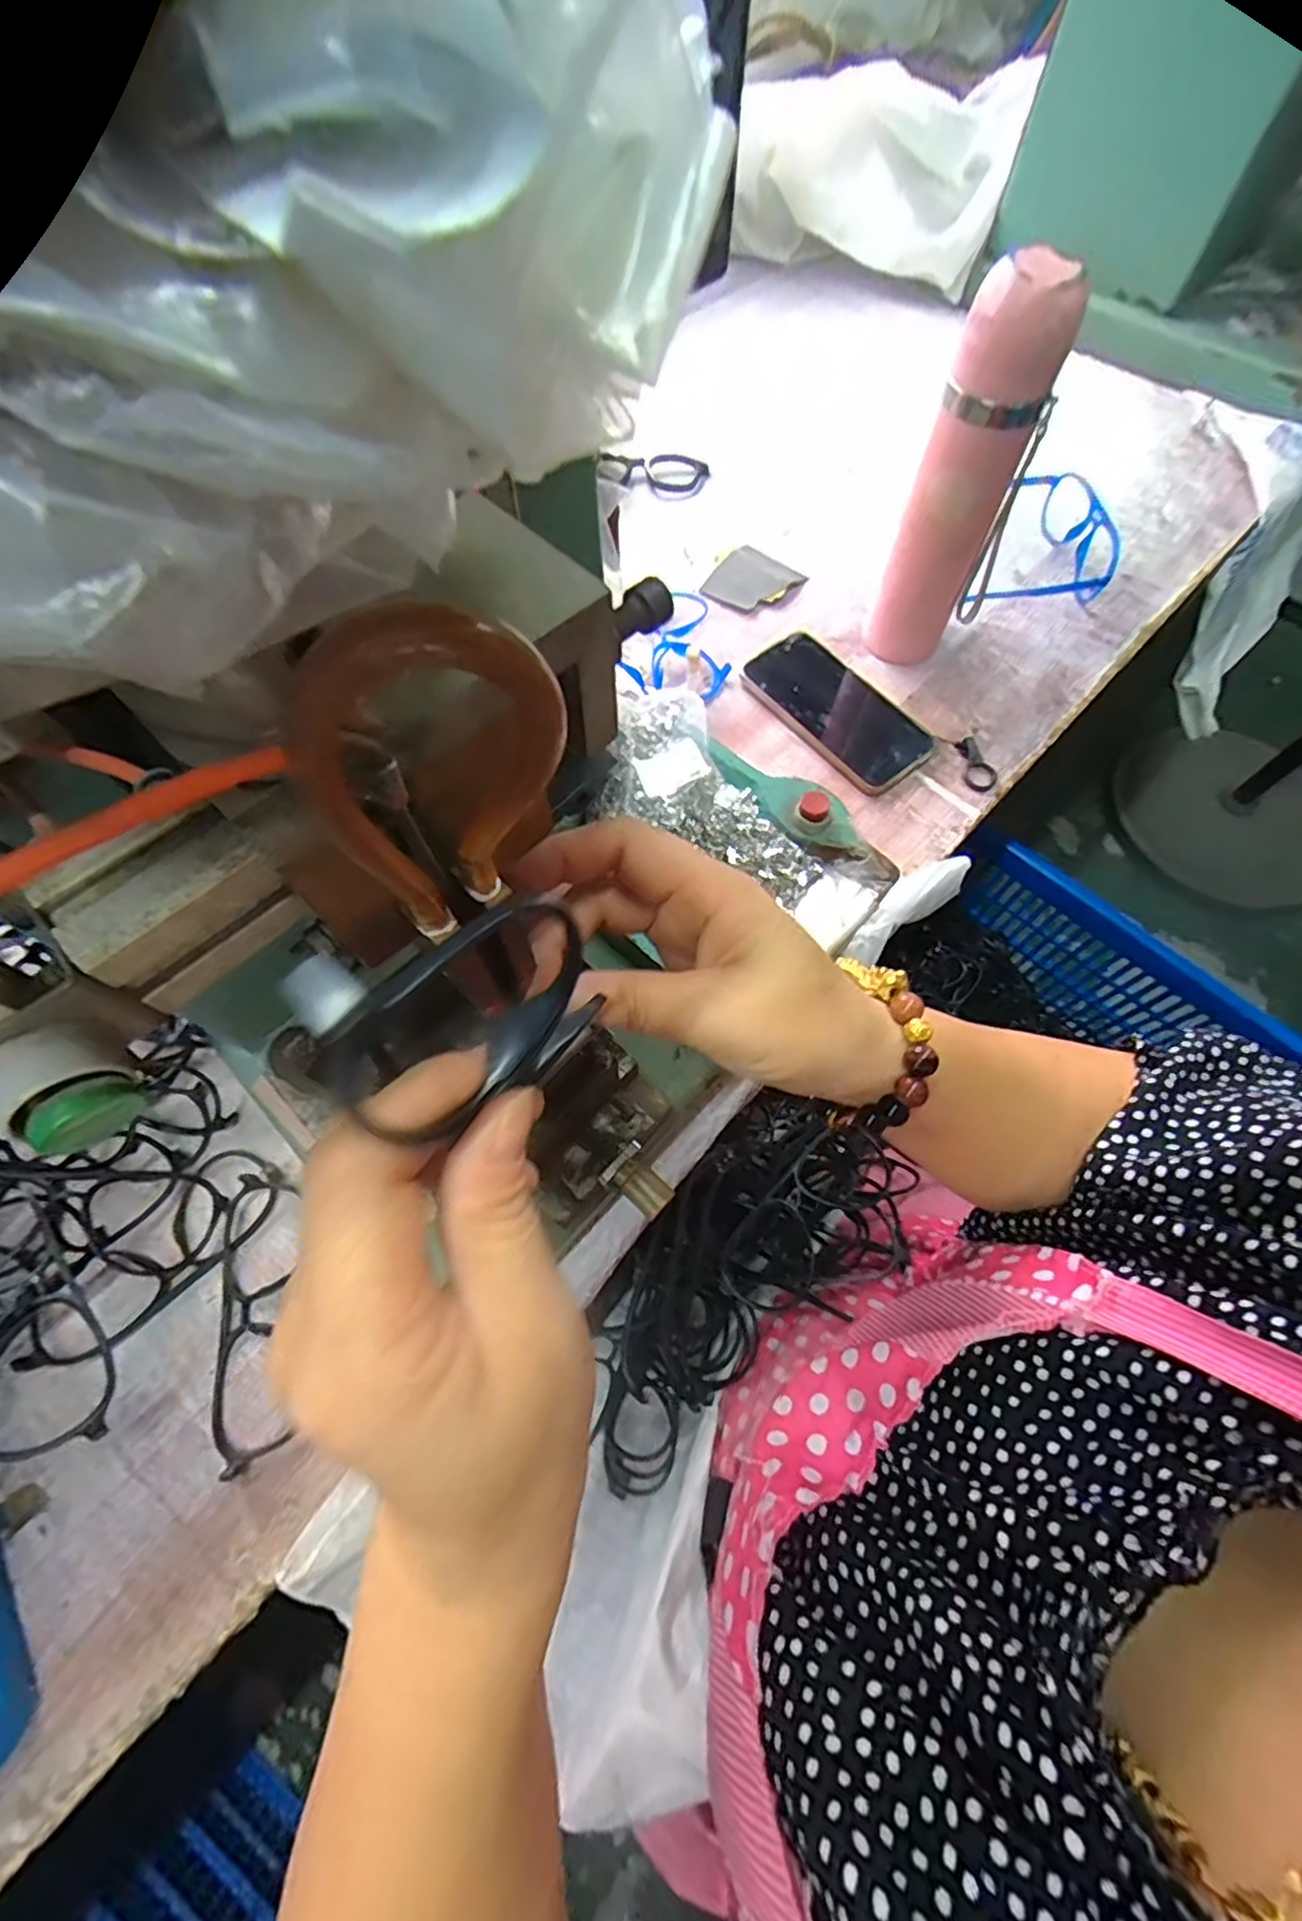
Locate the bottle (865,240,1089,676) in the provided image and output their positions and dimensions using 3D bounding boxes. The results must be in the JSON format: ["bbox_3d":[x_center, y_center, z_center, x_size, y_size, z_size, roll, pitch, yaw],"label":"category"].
[{"bbox_3d":[0.222,-0.329,0.464,0.068,0.241,0.058,29,70,14],"label":"bottle"}]

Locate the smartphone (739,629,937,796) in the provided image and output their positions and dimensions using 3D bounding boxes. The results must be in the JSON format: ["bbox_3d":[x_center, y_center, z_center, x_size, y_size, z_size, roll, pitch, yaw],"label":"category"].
[{"bbox_3d":[0.152,-0.209,0.541,0.085,0.016,0.164,-36,70,-13],"label":"smartphone"}]

